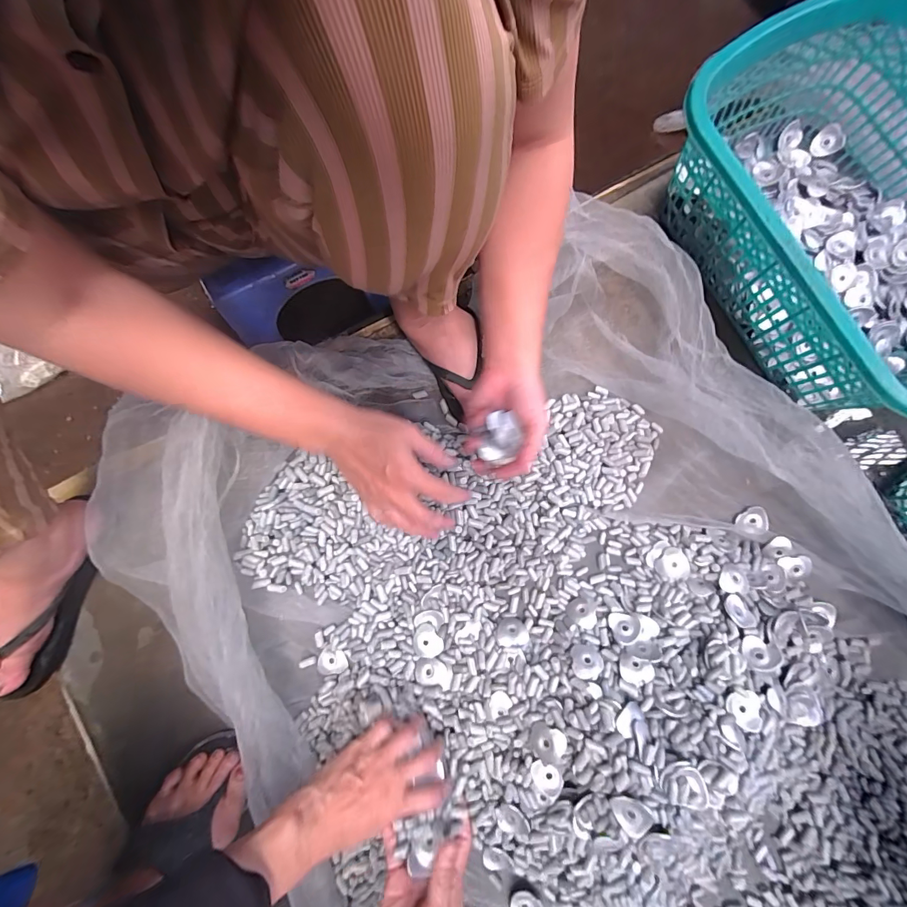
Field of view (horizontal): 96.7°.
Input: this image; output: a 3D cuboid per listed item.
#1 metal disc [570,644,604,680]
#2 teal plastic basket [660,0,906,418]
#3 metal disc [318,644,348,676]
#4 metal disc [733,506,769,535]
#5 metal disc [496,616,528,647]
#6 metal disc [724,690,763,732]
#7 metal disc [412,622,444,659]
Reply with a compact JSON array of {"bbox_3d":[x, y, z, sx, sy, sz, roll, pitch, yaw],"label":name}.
[{"bbox_3d":[0.148,0.229,0.445,0.033,0.008,0.036,2,47,-2],"label":"metal disc"},{"bbox_3d":[0.472,-0.265,0.479,0.333,0.162,0.441,-28,80,-6],"label":"teal plastic basket"},{"bbox_3d":[-0.146,0.252,0.486,0.034,0.009,0.035,0,79,0],"label":"metal disc"},{"bbox_3d":[0.374,0.085,0.502,0.036,0.004,0.031,-43,73,9],"label":"metal disc"},{"bbox_3d":[0.069,0.211,0.478,0.037,0.007,0.032,-5,55,-5],"label":"metal disc"},{"bbox_3d":[0.299,0.264,0.413,0.034,0.005,0.034,-2,63,4],"label":"metal disc"},{"bbox_3d":[-0.031,0.222,0.476,0.032,0.007,0.038,-39,82,-7],"label":"metal disc"}]

